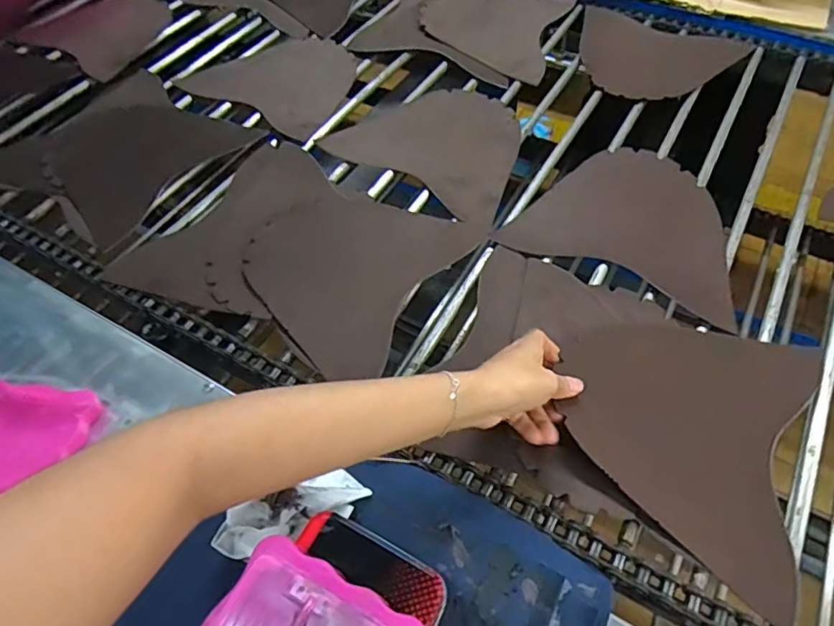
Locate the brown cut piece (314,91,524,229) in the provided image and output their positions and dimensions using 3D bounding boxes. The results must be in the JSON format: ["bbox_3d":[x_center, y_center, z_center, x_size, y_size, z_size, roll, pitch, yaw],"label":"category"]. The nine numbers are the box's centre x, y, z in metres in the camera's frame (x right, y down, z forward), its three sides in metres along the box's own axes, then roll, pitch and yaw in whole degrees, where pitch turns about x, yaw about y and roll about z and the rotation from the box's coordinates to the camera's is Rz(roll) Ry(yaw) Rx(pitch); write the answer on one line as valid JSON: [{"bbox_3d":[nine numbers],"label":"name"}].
[{"bbox_3d":[0.042,-0.226,0.735,0.243,0.008,0.215,32,62,21],"label":"brown cut piece"}]

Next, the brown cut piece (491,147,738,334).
[{"bbox_3d":[0.255,-0.110,0.646,0.244,0.009,0.211,23,62,16],"label":"brown cut piece"}]

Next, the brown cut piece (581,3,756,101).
[{"bbox_3d":[0.348,-0.381,0.829,0.238,0.010,0.205,24,59,17],"label":"brown cut piece"}]

